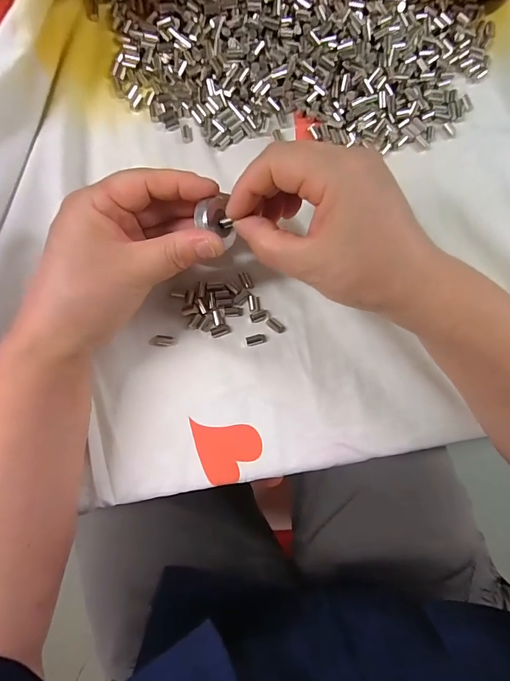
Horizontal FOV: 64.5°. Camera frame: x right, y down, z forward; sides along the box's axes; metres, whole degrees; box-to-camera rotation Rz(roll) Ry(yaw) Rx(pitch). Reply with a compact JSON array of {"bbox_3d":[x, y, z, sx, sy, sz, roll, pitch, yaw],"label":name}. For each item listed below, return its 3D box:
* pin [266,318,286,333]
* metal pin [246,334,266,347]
[{"bbox_3d":[0.014,-0.010,0.272,0.014,0.004,0.006,37,84,-3],"label":"pin"},{"bbox_3d":[0.001,-0.001,0.270,0.013,0.004,0.007,-15,89,-6],"label":"metal pin"}]

